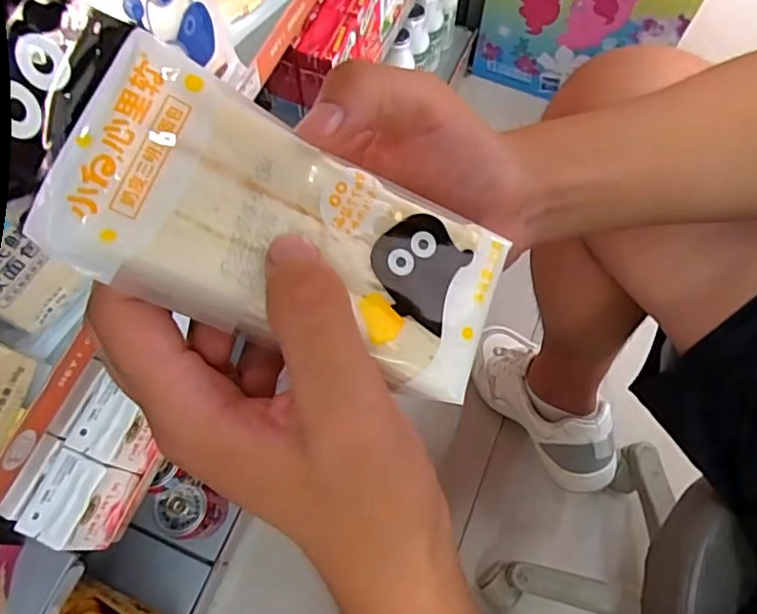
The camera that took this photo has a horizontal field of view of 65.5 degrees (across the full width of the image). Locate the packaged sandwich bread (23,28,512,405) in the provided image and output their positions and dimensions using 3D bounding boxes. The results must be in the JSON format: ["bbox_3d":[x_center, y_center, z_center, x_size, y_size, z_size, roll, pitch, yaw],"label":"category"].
[{"bbox_3d":[-0.026,-0.022,0.182,0.132,0.024,0.064,22,68,-14],"label":"packaged sandwich bread"}]

